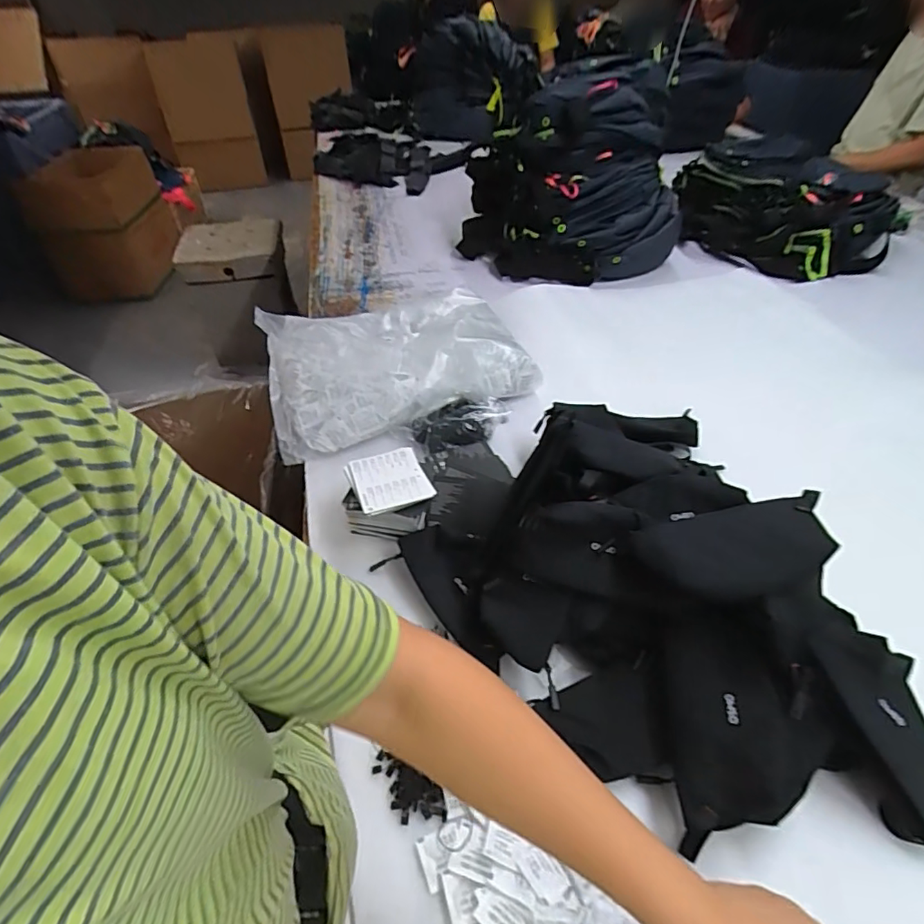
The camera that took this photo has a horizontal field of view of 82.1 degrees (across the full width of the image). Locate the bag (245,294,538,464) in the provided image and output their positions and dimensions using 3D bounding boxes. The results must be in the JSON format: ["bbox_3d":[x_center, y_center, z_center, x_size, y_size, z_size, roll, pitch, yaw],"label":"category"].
[{"bbox_3d":[-0.119,-0.192,0.964,0.452,0.086,0.345,-15,46,-12],"label":"bag"}]

